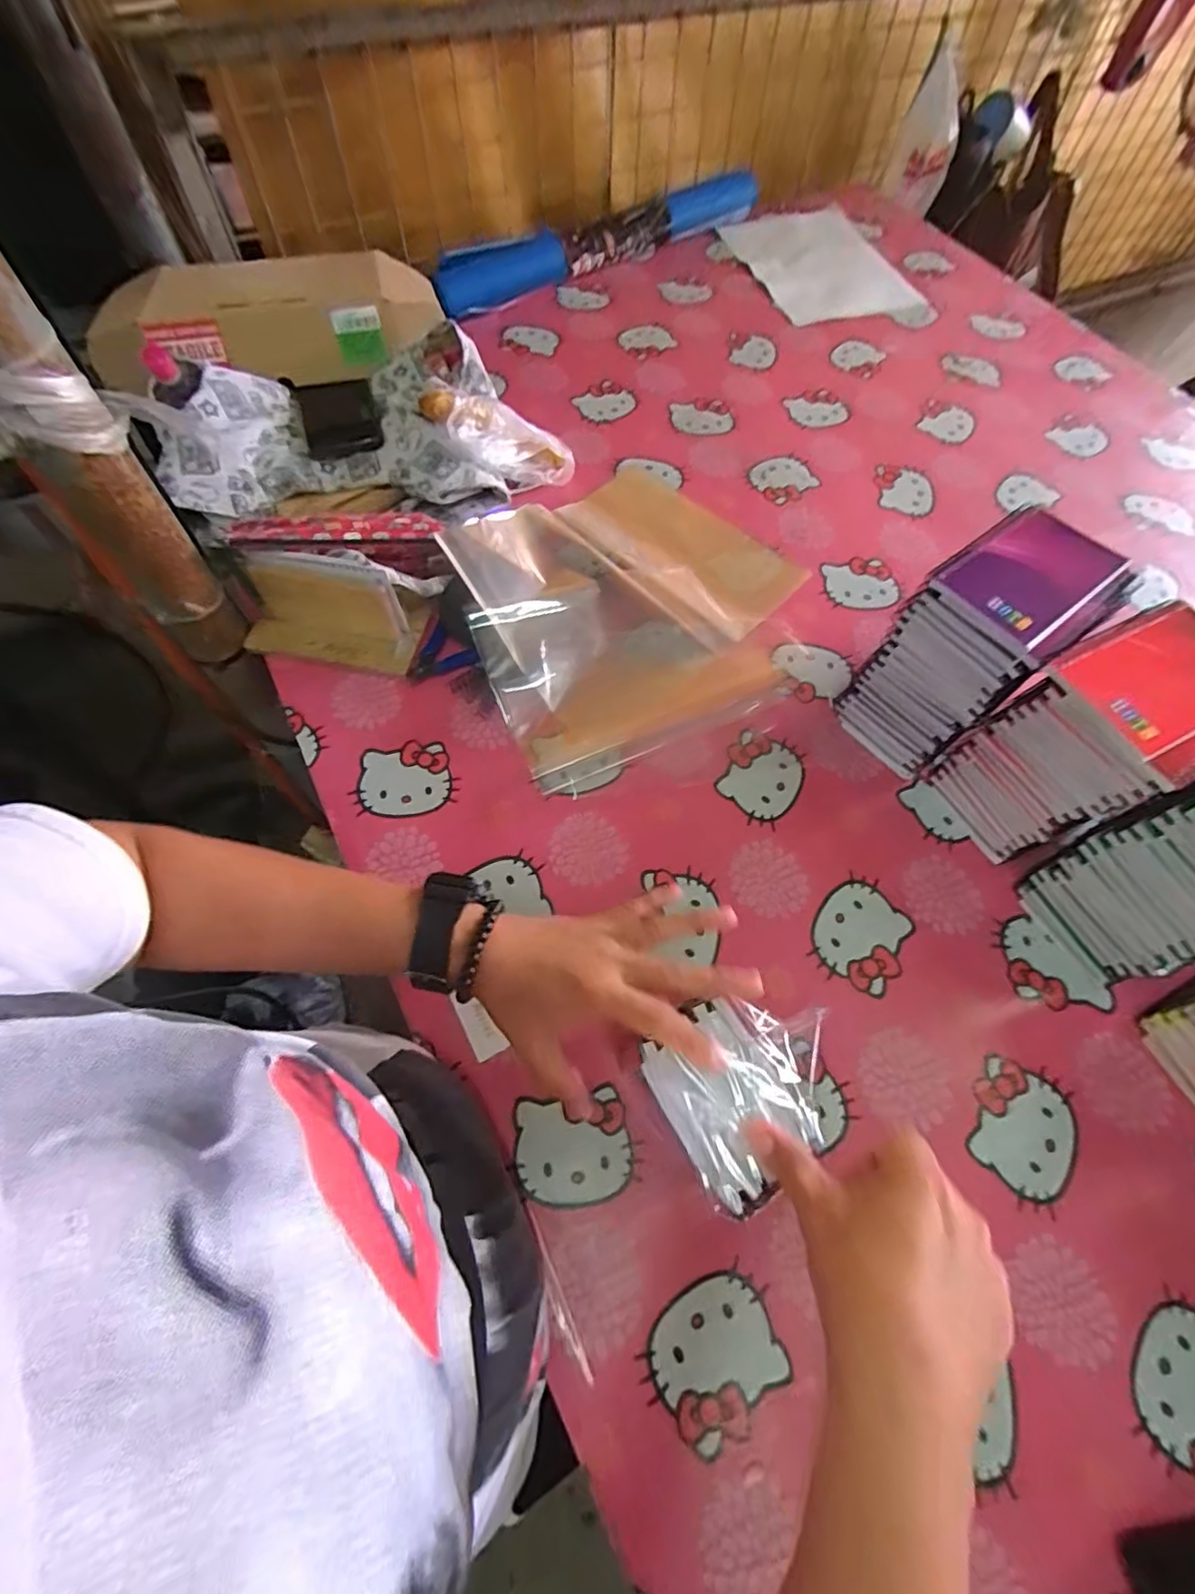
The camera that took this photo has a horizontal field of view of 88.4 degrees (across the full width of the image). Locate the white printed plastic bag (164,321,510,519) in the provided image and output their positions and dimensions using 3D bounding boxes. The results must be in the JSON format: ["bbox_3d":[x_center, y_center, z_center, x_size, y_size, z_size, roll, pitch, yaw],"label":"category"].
[{"bbox_3d":[-0.268,-0.394,0.659,0.346,0.076,0.185,-11,65,-7],"label":"white printed plastic bag"}]

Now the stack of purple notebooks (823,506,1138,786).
[{"bbox_3d":[0.309,-0.118,0.513,0.128,0.175,0.097,-34,70,-17],"label":"stack of purple notebooks"}]

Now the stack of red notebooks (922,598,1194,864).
[{"bbox_3d":[0.370,-0.039,0.475,0.122,0.178,0.100,-29,68,-15],"label":"stack of red notebooks"}]

